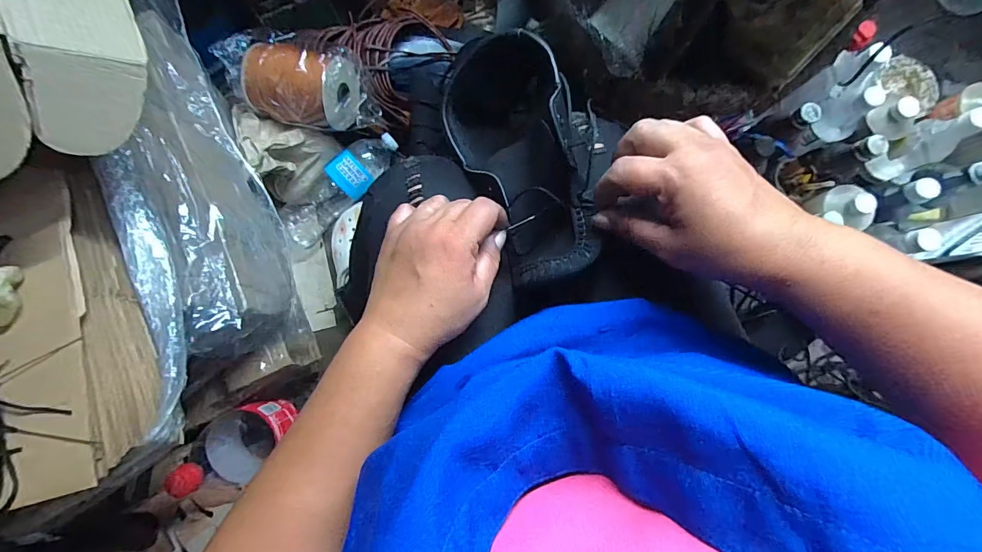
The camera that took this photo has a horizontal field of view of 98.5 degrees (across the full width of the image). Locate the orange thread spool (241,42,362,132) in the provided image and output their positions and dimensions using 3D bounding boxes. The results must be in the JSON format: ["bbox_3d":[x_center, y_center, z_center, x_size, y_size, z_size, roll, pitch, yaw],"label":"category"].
[{"bbox_3d":[-0.290,-0.286,0.652,0.154,0.099,0.105,21,85,3],"label":"orange thread spool"}]

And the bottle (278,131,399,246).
[{"bbox_3d":[-0.262,-0.155,0.744,0.246,0.089,0.071,-43,85,-3],"label":"bottle"}]

